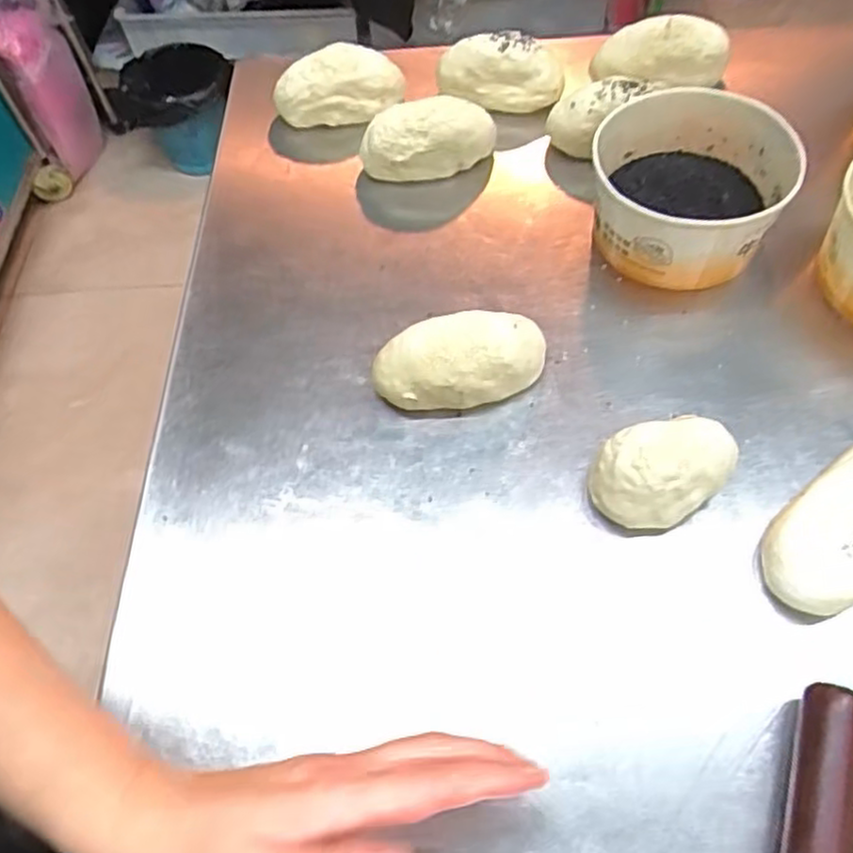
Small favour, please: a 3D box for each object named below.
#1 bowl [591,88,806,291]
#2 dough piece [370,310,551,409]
[{"bbox_3d":[0.176,-0.160,0.498,0.123,0.070,0.132,-1,59,2],"label":"bowl"},{"bbox_3d":[0.020,-0.039,0.451,0.104,0.044,0.049,-8,59,-1],"label":"dough piece"}]

